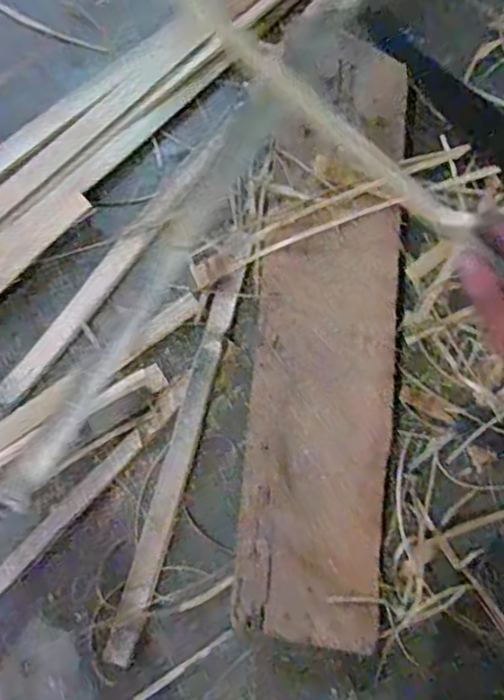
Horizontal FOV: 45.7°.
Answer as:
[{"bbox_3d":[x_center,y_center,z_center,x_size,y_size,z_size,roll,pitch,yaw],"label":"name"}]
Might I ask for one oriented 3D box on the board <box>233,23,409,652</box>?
[{"bbox_3d":[0.068,-0.029,0.517,0.120,0.022,0.517,5,81,-6],"label":"board"}]

